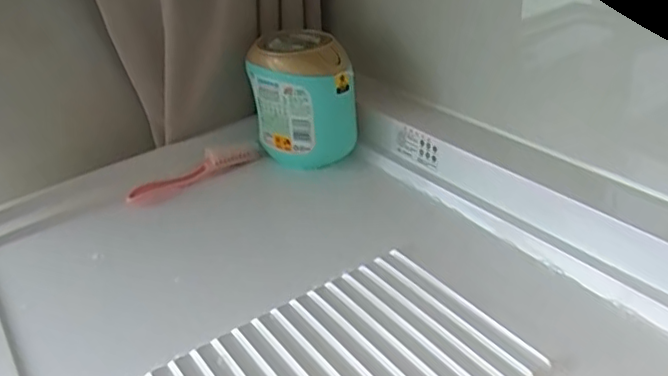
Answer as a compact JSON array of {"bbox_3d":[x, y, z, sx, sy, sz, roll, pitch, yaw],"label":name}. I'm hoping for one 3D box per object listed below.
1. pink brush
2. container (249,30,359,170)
[{"bbox_3d":[-0.197,-0.023,0.876,0.194,0.033,0.022,-27,37,-28],"label":"pink brush"},{"bbox_3d":[-0.040,-0.120,0.848,0.110,0.165,0.131,-26,37,-28],"label":"container"}]

